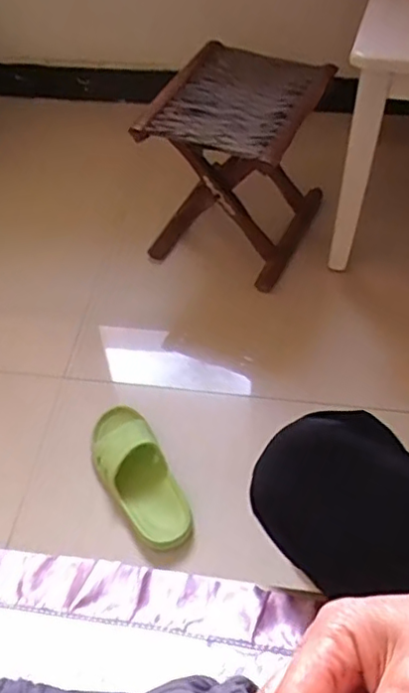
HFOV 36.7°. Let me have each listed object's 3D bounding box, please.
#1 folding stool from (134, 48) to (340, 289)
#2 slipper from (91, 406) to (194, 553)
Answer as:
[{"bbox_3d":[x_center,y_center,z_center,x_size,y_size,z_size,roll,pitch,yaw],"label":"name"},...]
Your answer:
[{"bbox_3d":[0.064,-0.322,1.124,0.258,0.295,0.286,21,57,18],"label":"folding stool"},{"bbox_3d":[-0.102,0.191,0.922,0.100,0.066,0.239,-23,55,-14],"label":"slipper"}]

